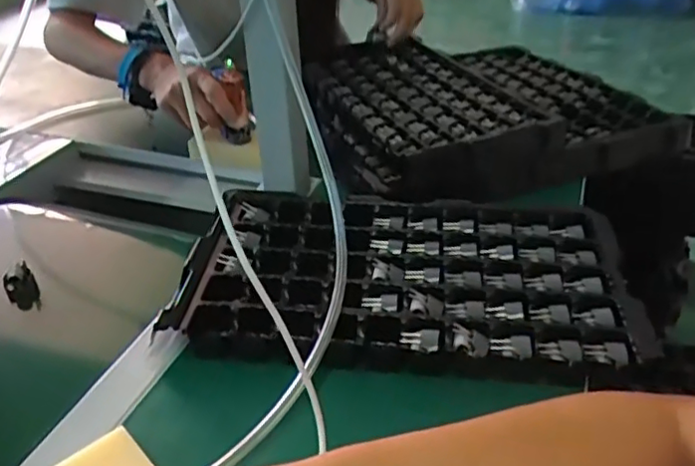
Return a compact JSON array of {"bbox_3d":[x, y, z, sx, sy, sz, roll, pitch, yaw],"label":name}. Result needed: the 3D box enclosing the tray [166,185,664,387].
[{"bbox_3d":[0.051,0.035,0.542,0.361,0.036,0.201,3,34,6],"label":"tray"}]

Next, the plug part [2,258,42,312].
[{"bbox_3d":[-0.301,0.050,0.582,0.016,0.049,0.027,11,37,44],"label":"plug part"}]

